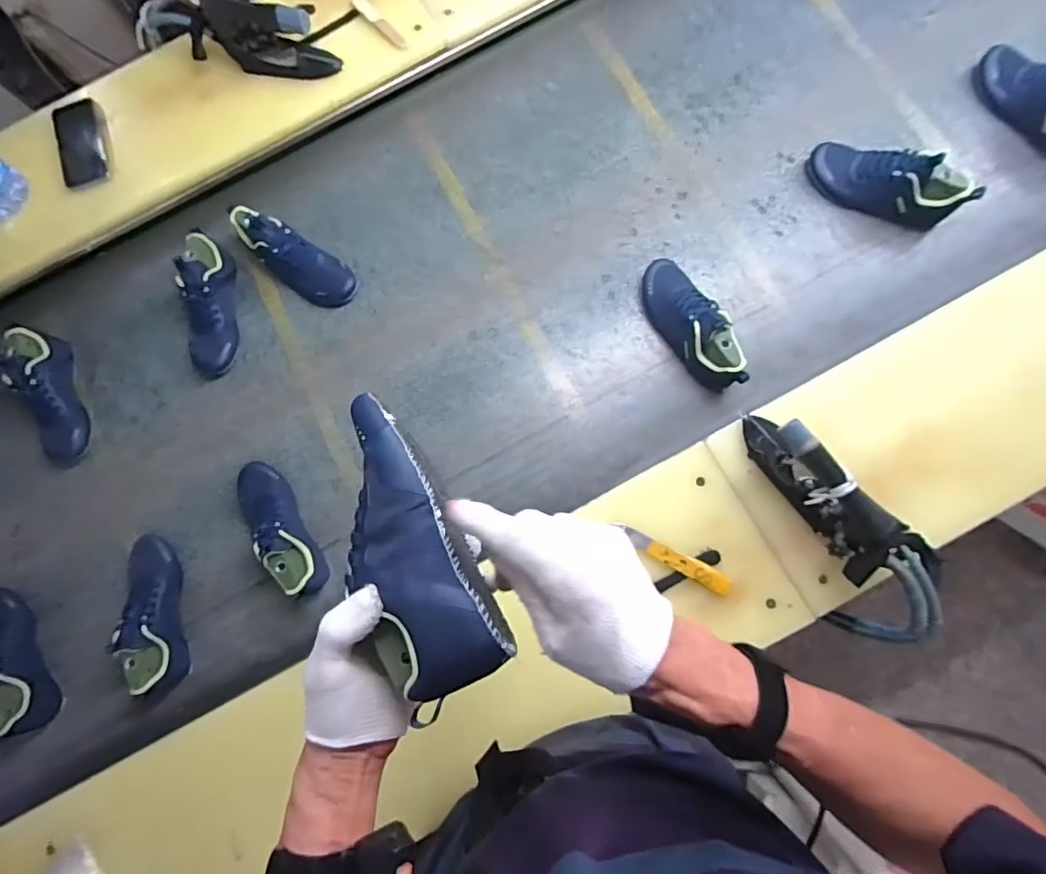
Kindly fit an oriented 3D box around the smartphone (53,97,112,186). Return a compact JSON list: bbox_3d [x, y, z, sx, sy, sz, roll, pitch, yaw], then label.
[{"bbox_3d":[-0.730,-0.490,0.840,0.074,0.016,0.160,-14,78,-10],"label":"smartphone"}]

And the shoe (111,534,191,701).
[{"bbox_3d":[-0.540,0.256,0.718,0.069,0.085,0.221,-12,80,2],"label":"shoe"}]

